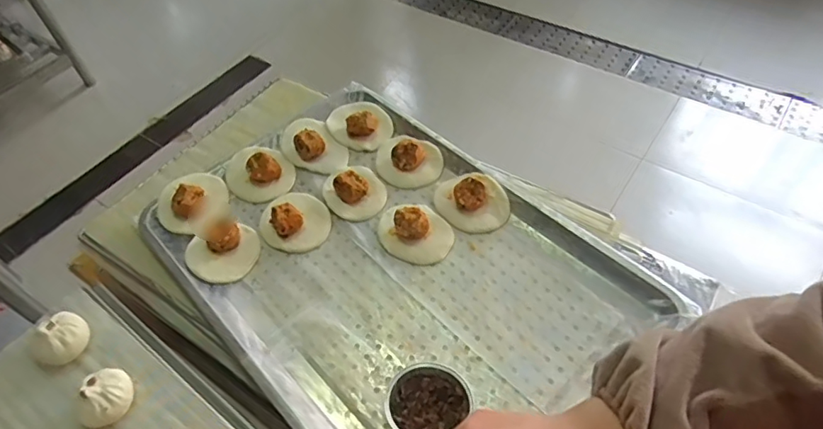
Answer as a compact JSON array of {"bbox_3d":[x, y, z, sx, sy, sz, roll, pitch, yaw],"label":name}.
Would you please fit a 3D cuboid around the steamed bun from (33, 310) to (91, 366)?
[{"bbox_3d":[-0.372,0.132,0.569,0.043,0.033,0.053,24,57,21],"label":"steamed bun"}]

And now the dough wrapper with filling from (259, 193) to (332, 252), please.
[{"bbox_3d":[-0.154,0.002,0.691,0.089,0.038,0.095,-25,54,-15],"label":"dough wrapper with filling"}]

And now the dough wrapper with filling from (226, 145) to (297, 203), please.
[{"bbox_3d":[-0.212,-0.063,0.741,0.088,0.042,0.085,-24,54,-15],"label":"dough wrapper with filling"}]

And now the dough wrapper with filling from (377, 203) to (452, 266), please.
[{"bbox_3d":[0.003,0.015,0.670,0.083,0.034,0.099,-32,56,-20],"label":"dough wrapper with filling"}]

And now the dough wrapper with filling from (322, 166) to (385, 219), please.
[{"bbox_3d":[-0.078,-0.039,0.719,0.078,0.039,0.091,-21,53,-12],"label":"dough wrapper with filling"}]

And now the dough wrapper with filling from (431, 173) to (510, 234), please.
[{"bbox_3d":[0.077,-0.022,0.694,0.086,0.040,0.093,-21,53,-12],"label":"dough wrapper with filling"}]

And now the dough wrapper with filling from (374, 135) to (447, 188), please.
[{"bbox_3d":[-0.003,-0.085,0.748,0.094,0.039,0.089,-2,51,2],"label":"dough wrapper with filling"}]

